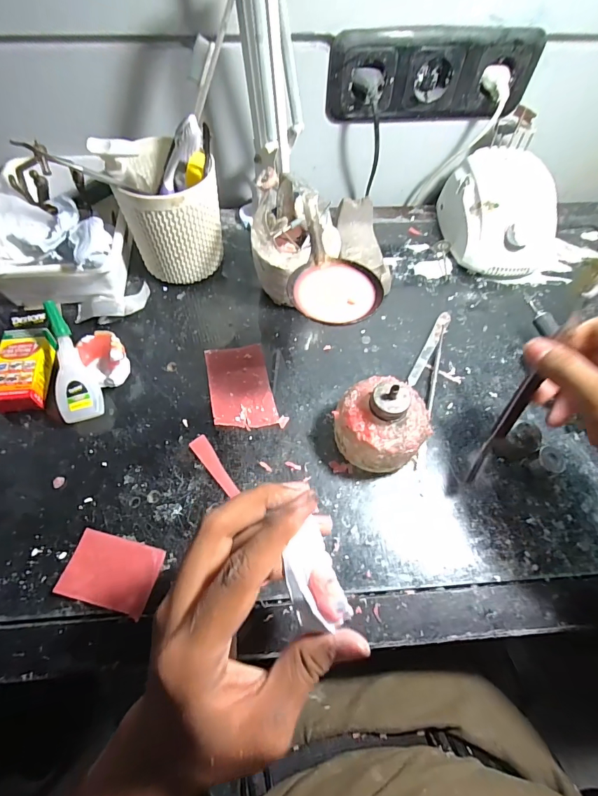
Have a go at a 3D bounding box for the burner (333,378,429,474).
[{"bbox_3d":[0.068,0.019,0.325,0.071,0.072,0.066,16,61,6],"label":"burner"}]

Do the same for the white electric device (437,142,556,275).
[{"bbox_3d":[0.239,-0.216,0.466,0.111,0.083,0.140,2,61,-2],"label":"white electric device"}]

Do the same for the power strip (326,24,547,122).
[{"bbox_3d":[0.141,-0.344,0.422,0.216,0.081,0.033,-5,61,-6],"label":"power strip"}]

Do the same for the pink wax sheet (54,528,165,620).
[{"bbox_3d":[-0.138,0.129,0.294,0.066,0.004,0.046,14,61,5],"label":"pink wax sheet"}]

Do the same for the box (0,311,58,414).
[{"bbox_3d":[-0.254,-0.035,0.374,0.044,0.028,0.098,-3,61,-5],"label":"box"}]

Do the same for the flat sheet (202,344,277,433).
[{"bbox_3d":[-0.056,-0.010,0.374,0.056,0.007,0.086,-11,62,-9],"label":"flat sheet"}]

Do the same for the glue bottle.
[{"bbox_3d":[-0.201,-0.032,0.347,0.033,0.017,0.105,-15,88,-11],"label":"glue bottle"}]

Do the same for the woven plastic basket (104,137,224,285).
[{"bbox_3d":[-0.138,-0.192,0.410,0.102,0.127,0.086,41,67,18],"label":"woven plastic basket"}]

